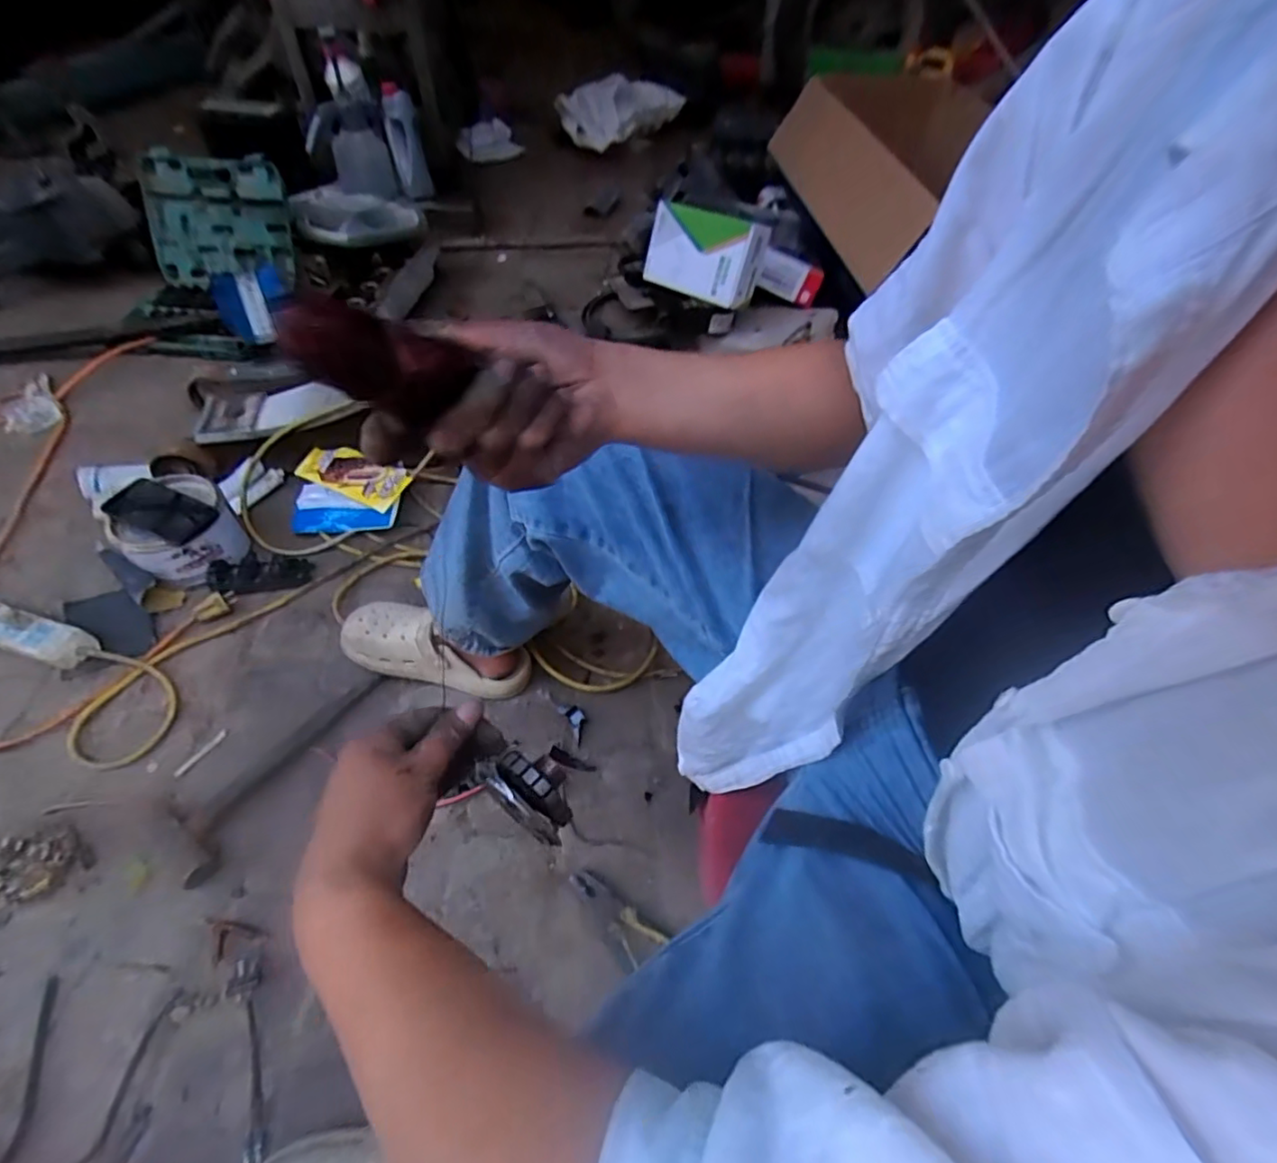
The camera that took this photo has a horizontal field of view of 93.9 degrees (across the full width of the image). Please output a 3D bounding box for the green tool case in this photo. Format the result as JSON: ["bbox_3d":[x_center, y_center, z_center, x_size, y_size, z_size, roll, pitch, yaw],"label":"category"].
[{"bbox_3d":[-0.984,-0.829,1.377,0.354,0.265,0.070,6,28,9],"label":"green tool case"}]

